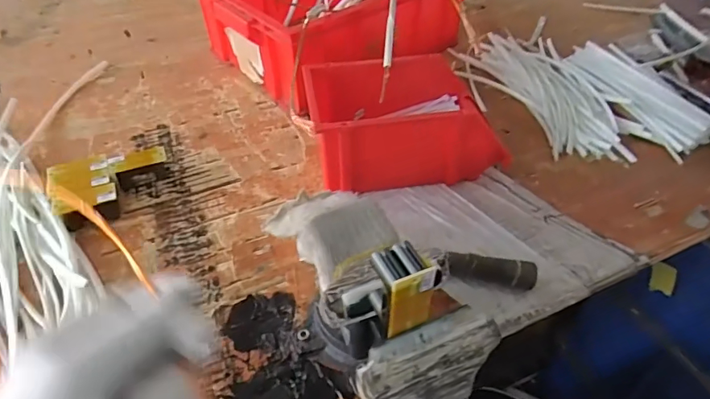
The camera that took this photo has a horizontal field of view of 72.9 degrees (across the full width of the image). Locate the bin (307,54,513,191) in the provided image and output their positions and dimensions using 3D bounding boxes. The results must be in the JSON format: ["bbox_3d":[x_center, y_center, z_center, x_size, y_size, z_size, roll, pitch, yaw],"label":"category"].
[{"bbox_3d":[0.061,-0.104,0.646,0.236,0.113,0.169,-9,43,-8],"label":"bin"}]

